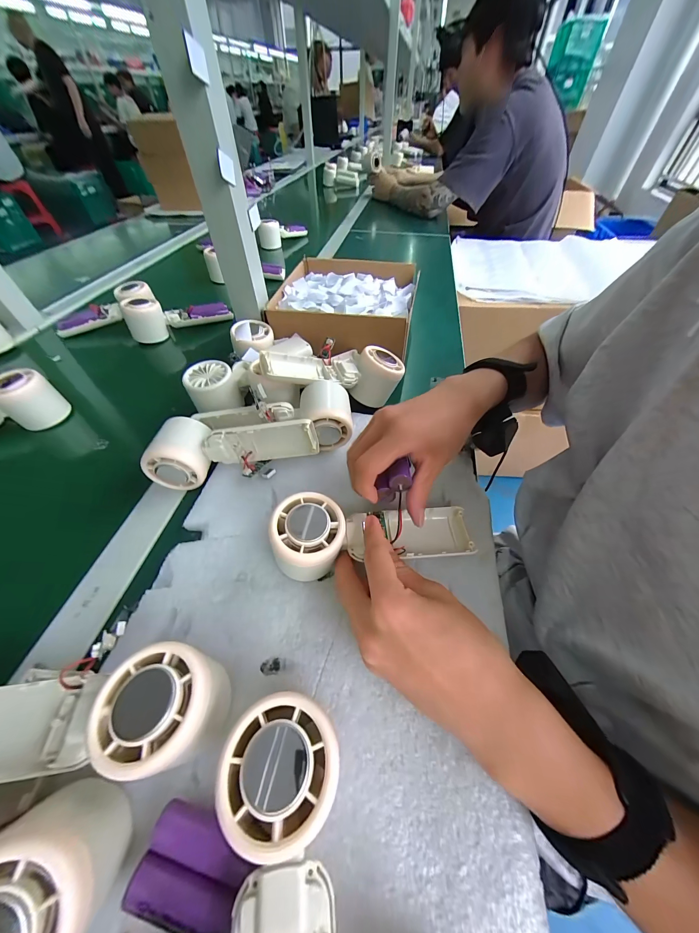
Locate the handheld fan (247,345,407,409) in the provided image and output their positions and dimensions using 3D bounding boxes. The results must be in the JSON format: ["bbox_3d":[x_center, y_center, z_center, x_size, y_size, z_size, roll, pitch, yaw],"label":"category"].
[{"bbox_3d":[-0.021,-0.105,0.346,0.172,0.058,0.060,-4,46,-20],"label":"handheld fan"}]

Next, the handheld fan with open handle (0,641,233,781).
[{"bbox_3d":[-0.155,0.146,0.167,0.169,0.054,0.066,-3,52,-2],"label":"handheld fan with open handle"}]

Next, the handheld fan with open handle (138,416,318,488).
[{"bbox_3d":[-0.115,-0.021,0.299,0.162,0.061,0.052,-4,52,-3],"label":"handheld fan with open handle"}]

